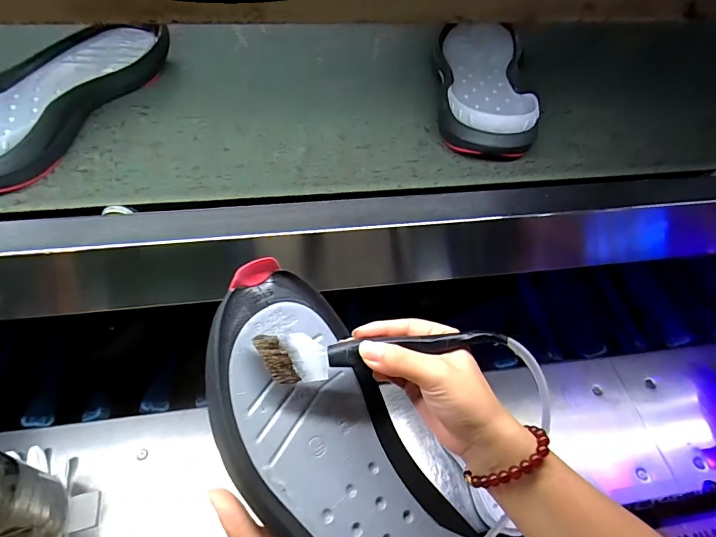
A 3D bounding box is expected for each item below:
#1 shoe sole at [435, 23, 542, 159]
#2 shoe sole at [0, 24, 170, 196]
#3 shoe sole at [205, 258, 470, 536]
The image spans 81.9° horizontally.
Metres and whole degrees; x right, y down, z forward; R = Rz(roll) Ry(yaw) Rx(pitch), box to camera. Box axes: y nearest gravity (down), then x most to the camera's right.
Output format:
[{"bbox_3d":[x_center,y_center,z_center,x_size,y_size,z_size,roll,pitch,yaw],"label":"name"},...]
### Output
[{"bbox_3d":[0.153,-0.229,0.515,0.108,0.053,0.283,10,51,2],"label":"shoe sole"},{"bbox_3d":[-0.339,-0.195,0.458,0.121,0.047,0.317,12,51,4],"label":"shoe sole"},{"bbox_3d":[-0.004,0.151,0.288,0.114,0.038,0.333,-29,80,-26],"label":"shoe sole"}]

